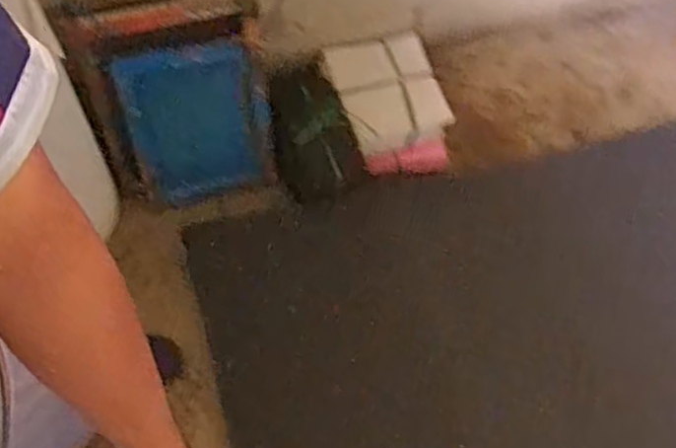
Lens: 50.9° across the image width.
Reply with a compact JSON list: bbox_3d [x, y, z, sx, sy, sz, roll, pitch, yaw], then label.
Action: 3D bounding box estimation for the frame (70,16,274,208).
[{"bbox_3d":[-0.338,-0.230,1.537,0.368,0.381,0.033,-10,21,0],"label":"frame"}]

